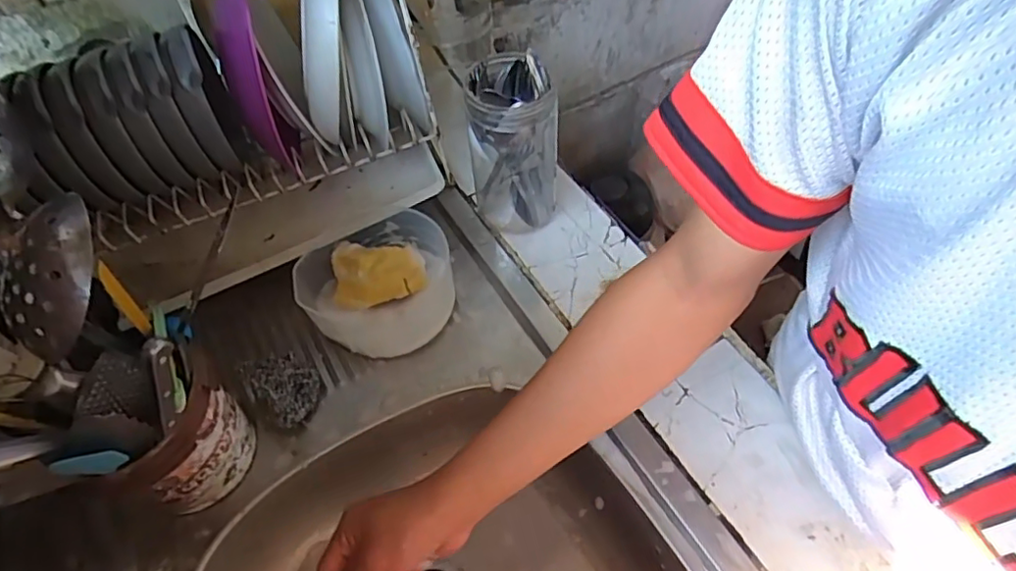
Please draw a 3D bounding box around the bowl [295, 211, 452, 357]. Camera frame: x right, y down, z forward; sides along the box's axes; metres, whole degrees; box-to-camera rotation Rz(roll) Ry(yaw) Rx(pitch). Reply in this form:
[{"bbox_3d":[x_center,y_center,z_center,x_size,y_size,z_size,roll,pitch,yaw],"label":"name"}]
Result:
[{"bbox_3d":[-0.129,-0.006,0.608,0.138,0.064,0.142,-2,53,3],"label":"bowl"}]

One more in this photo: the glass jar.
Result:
[{"bbox_3d":[0.005,-0.143,0.610,0.085,0.177,0.084,-2,53,3],"label":"glass jar"}]

